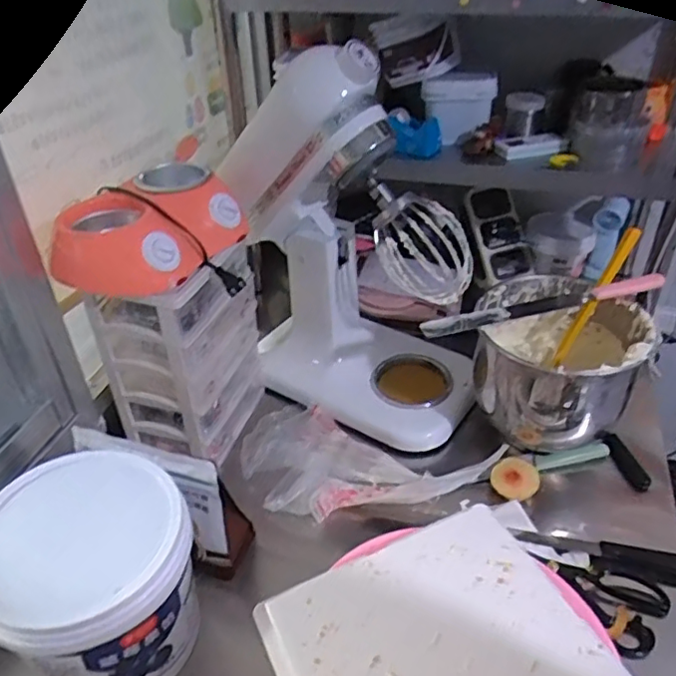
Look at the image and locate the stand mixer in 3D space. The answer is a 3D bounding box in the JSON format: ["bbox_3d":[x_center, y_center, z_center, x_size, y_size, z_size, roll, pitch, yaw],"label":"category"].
[{"bbox_3d":[0.030,-0.121,0.868,0.373,0.480,0.198,17,40,24],"label":"stand mixer"}]

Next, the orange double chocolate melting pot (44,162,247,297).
[{"bbox_3d":[-0.223,-0.137,0.742,0.141,0.079,0.231,17,40,23],"label":"orange double chocolate melting pot"}]

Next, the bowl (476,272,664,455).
[{"bbox_3d":[0.303,0.034,0.843,0.203,0.167,0.221,-1,36,1],"label":"bowl"}]

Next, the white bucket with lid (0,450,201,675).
[{"bbox_3d":[-0.246,0.249,0.623,0.185,0.186,0.184,-1,36,1],"label":"white bucket with lid"}]

